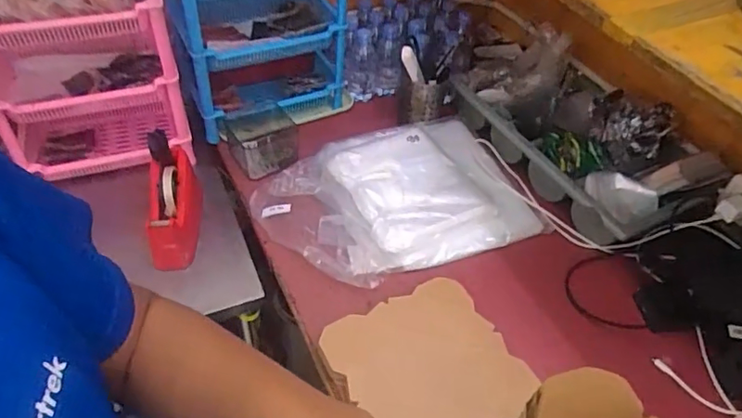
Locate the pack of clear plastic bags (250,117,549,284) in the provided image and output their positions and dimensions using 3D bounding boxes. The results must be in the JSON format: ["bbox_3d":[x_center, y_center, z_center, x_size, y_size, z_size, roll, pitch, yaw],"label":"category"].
[{"bbox_3d":[0.040,-0.026,0.995,0.476,0.053,0.329,-15,50,-19],"label":"pack of clear plastic bags"}]

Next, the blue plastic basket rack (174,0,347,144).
[{"bbox_3d":[-0.213,-0.350,1.039,0.305,0.302,0.189,-18,51,-21],"label":"blue plastic basket rack"}]

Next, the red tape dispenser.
[{"bbox_3d":[-0.337,-0.029,0.922,0.083,0.091,0.254,-5,63,-11],"label":"red tape dispenser"}]

